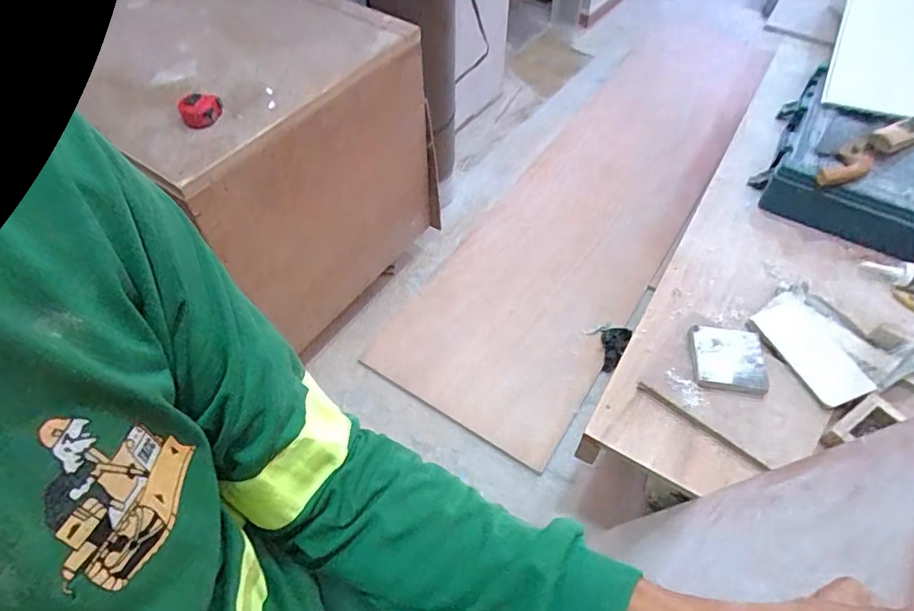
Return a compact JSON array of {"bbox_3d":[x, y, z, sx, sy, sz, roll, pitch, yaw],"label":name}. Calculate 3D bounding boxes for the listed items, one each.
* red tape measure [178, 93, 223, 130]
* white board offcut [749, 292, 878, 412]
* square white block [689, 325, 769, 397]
[{"bbox_3d":[-0.483,-0.368,0.997,0.076,0.052,0.055,-2,54,-2],"label":"red tape measure"},{"bbox_3d":[0.627,0.078,0.942,0.110,0.014,0.209,-24,57,-7],"label":"white board offcut"},{"bbox_3d":[0.461,0.092,0.902,0.121,0.024,0.119,11,54,8],"label":"square white block"}]

